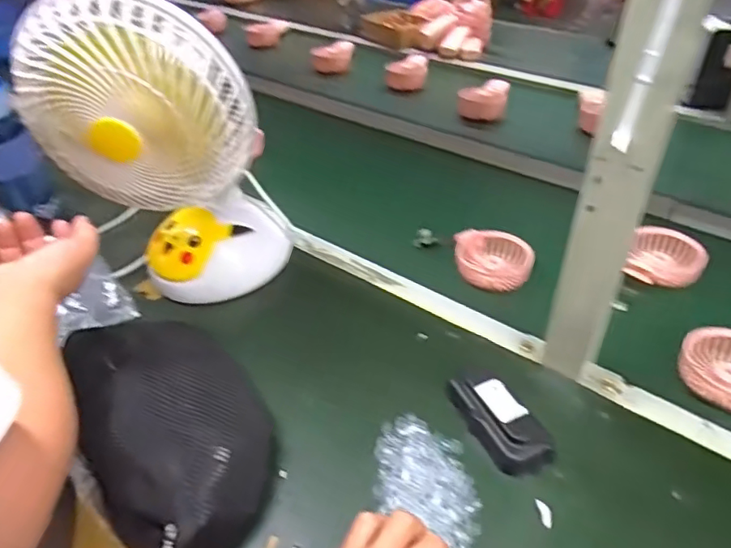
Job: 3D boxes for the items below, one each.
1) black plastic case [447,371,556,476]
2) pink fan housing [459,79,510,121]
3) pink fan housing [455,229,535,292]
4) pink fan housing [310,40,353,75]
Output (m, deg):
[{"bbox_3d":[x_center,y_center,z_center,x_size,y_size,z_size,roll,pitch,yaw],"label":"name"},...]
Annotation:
[{"bbox_3d":[0.117,0.125,0.488,0.044,0.026,0.099,-20,42,-20],"label":"black plastic case"},{"bbox_3d":[0.250,-0.375,1.161,0.095,0.050,0.153,7,40,12],"label":"pink fan housing"},{"bbox_3d":[0.159,-0.018,0.702,0.097,0.042,0.069,14,42,20],"label":"pink fan housing"},{"bbox_3d":[-0.077,-0.532,1.366,0.106,0.043,0.115,-2,39,1],"label":"pink fan housing"}]

